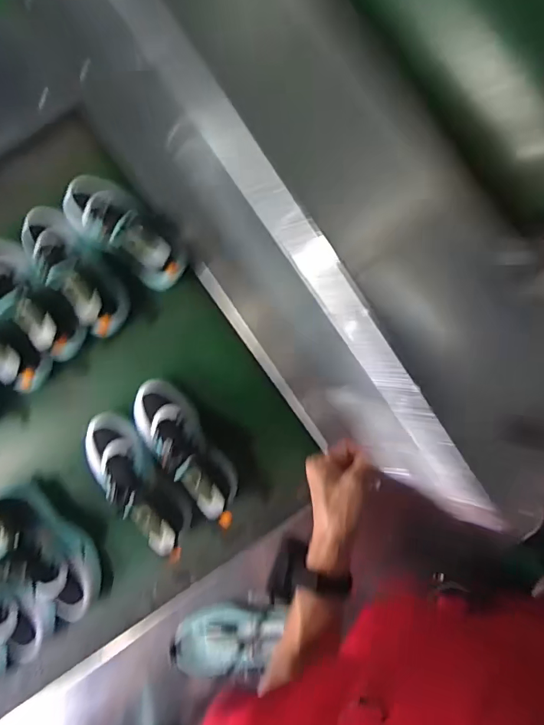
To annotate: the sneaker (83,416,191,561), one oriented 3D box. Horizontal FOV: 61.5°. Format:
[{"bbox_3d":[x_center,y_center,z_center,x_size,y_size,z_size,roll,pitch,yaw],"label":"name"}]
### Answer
[{"bbox_3d":[-0.213,0.184,0.707,0.087,0.111,0.232,-43,88,-2],"label":"sneaker"}]

